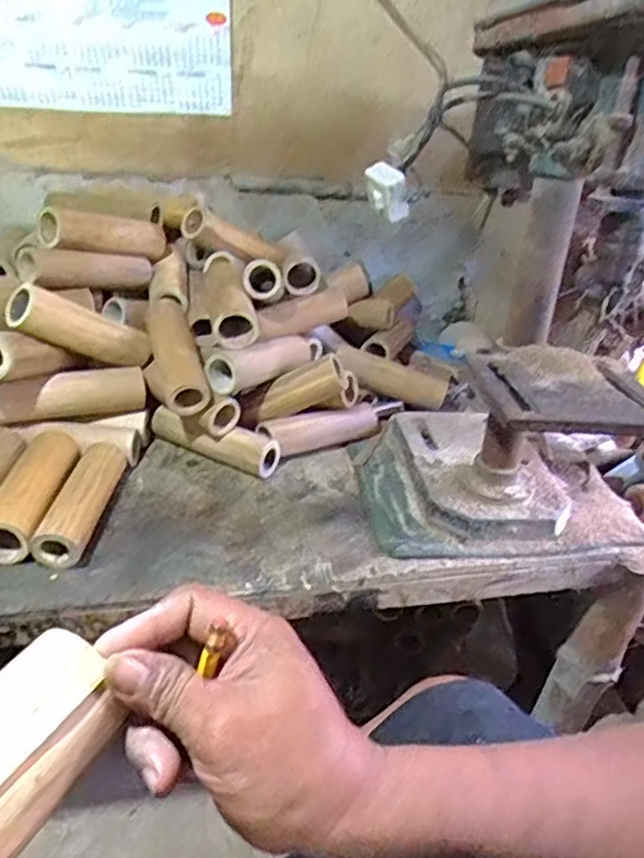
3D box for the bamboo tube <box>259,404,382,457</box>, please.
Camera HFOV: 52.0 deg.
[{"bbox_3d":[0.007,-0.001,0.942,0.198,0.051,0.048,-11,34,-27],"label":"bamboo tube"}]

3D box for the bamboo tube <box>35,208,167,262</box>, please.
[{"bbox_3d":[-0.294,-0.270,0.914,0.045,0.050,0.184,32,25,36],"label":"bamboo tube"}]

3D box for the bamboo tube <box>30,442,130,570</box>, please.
[{"bbox_3d":[-0.270,0.083,0.755,0.049,0.042,0.188,6,30,-1],"label":"bamboo tube"}]

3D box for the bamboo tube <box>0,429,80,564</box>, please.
[{"bbox_3d":[-0.324,0.068,0.750,0.065,0.048,0.183,6,30,0],"label":"bamboo tube"}]

